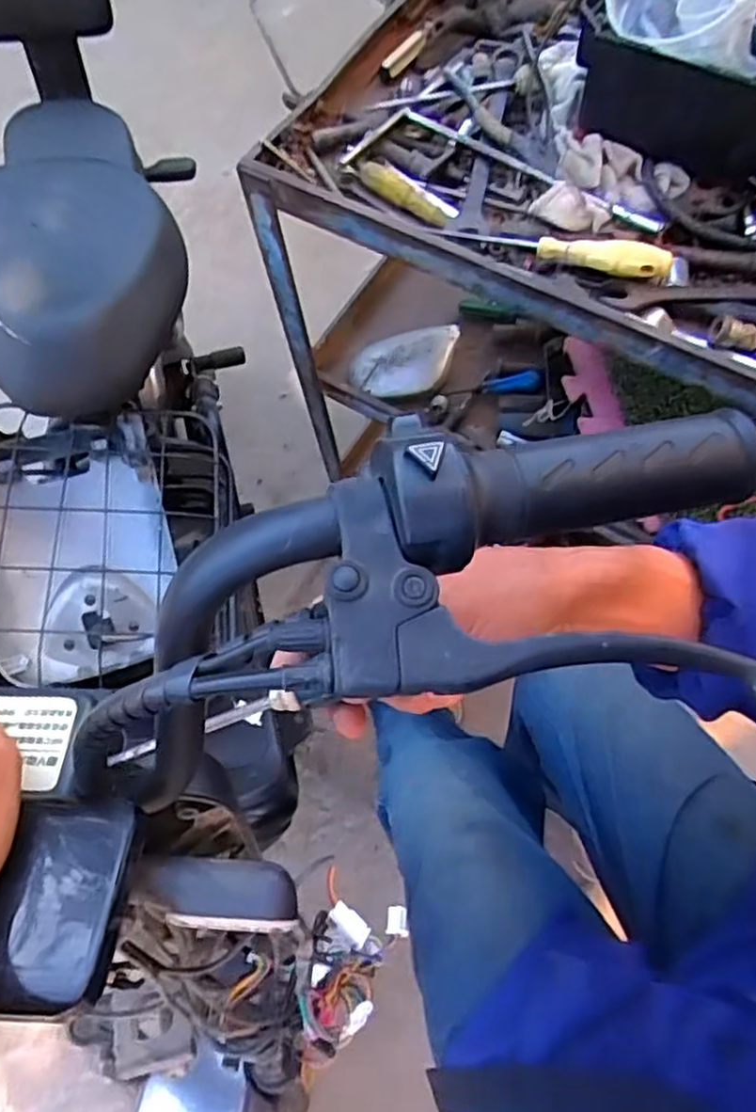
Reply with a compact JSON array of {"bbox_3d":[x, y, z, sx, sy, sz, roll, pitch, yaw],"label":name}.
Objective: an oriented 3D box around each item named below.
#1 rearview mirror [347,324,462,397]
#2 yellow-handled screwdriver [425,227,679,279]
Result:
[{"bbox_3d":[0.038,-0.256,0.954,0.145,0.028,0.081,-14,95,-2],"label":"rearview mirror"},{"bbox_3d":[0.147,-0.266,0.609,0.201,0.032,0.026,17,70,13],"label":"yellow-handled screwdriver"}]

